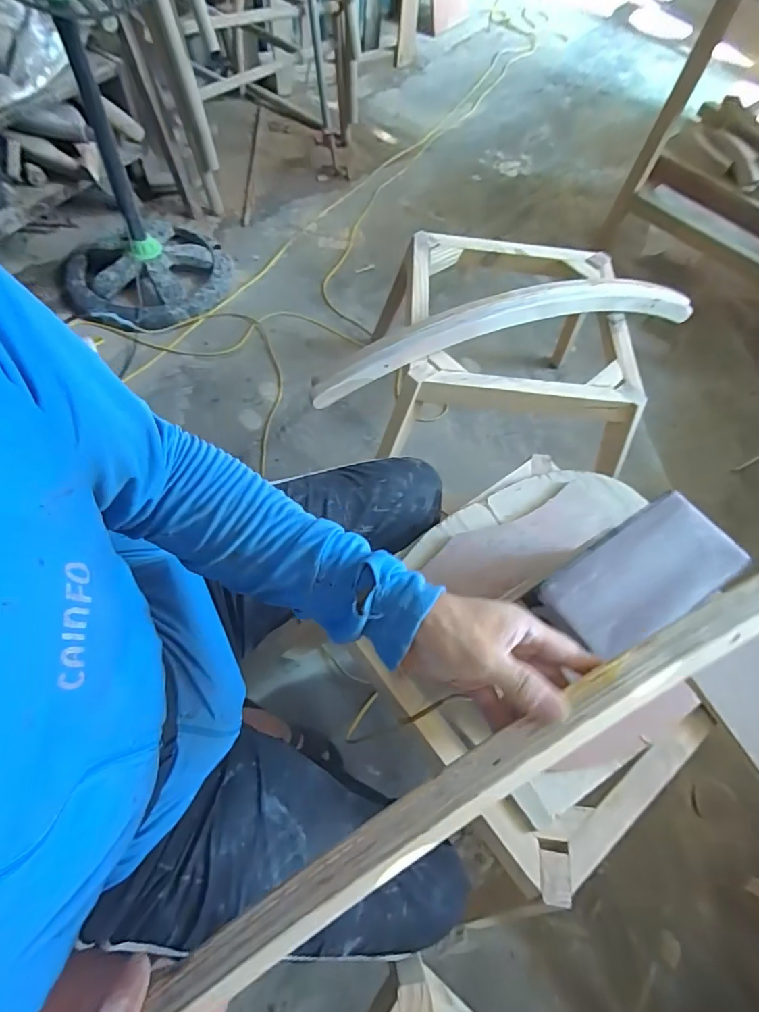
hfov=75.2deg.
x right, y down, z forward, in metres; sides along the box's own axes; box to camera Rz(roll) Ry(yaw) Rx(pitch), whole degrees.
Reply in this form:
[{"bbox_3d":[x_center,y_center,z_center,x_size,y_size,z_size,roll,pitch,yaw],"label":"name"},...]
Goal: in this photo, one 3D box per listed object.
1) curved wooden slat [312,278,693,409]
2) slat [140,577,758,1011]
[{"bbox_3d":[0.289,-0.365,0.979,0.891,0.109,0.070,-18,63,-13],"label":"curved wooden slat"},{"bbox_3d":[0.108,0.168,0.331,0.593,0.054,0.042,-28,66,-8],"label":"slat"}]

